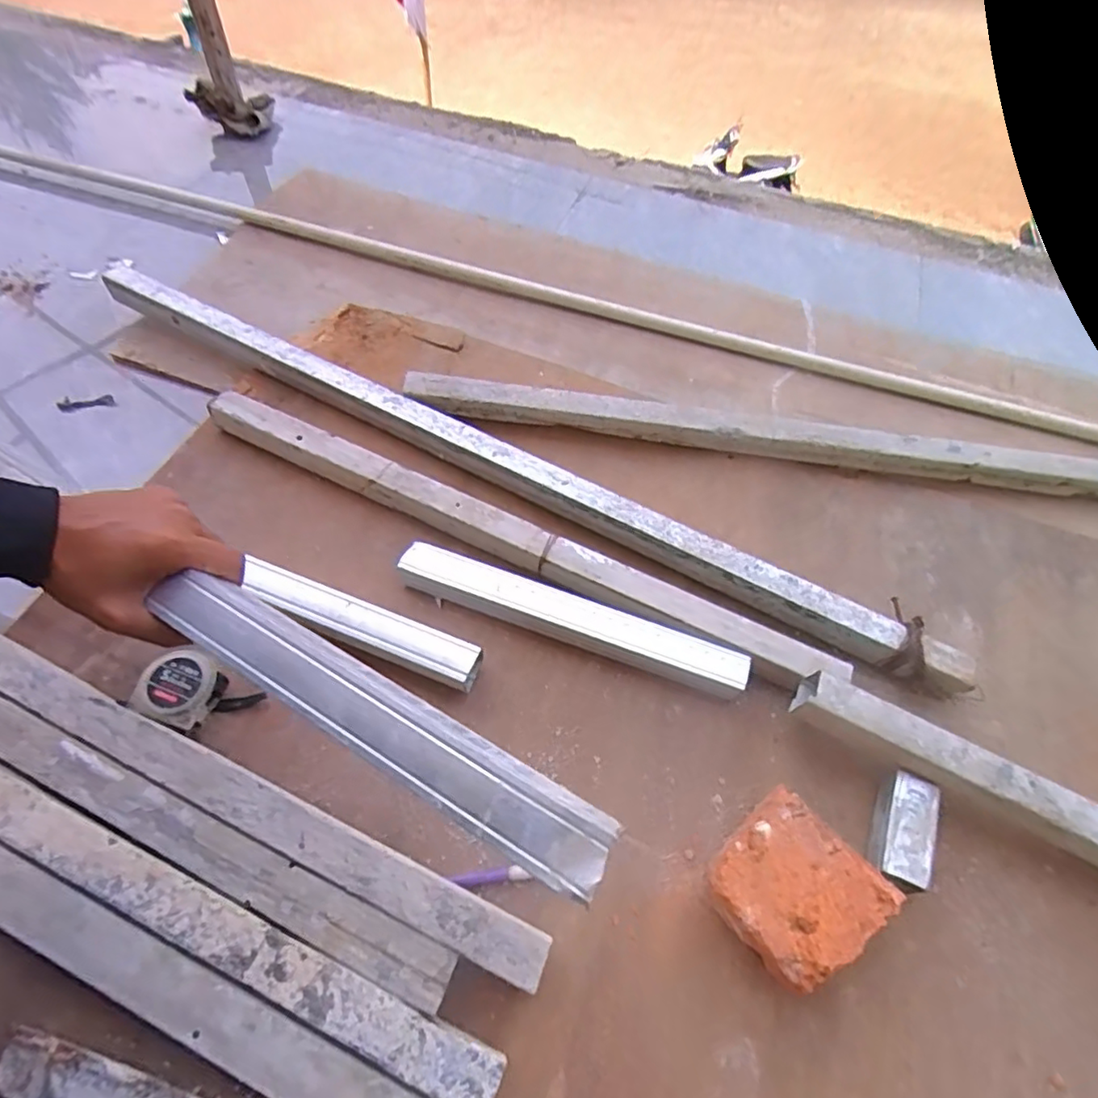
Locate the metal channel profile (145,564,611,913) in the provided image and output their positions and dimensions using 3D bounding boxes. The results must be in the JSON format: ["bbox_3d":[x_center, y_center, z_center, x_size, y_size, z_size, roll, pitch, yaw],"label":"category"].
[{"bbox_3d":[-0.102,0.086,0.331,0.297,0.018,0.041,25,59,20],"label":"metal channel profile"}]

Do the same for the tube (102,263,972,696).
[{"bbox_3d":[-0.084,-0.108,0.686,1.078,0.058,0.063,26,60,12],"label":"tube"}]

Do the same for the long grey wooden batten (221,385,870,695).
[{"bbox_3d":[-0.053,-0.013,0.630,0.709,0.052,0.048,24,59,11],"label":"long grey wooden batten"}]

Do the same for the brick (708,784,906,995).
[{"bbox_3d":[0.186,0.265,0.472,0.106,0.053,0.108,-35,66,-23],"label":"brick"}]

